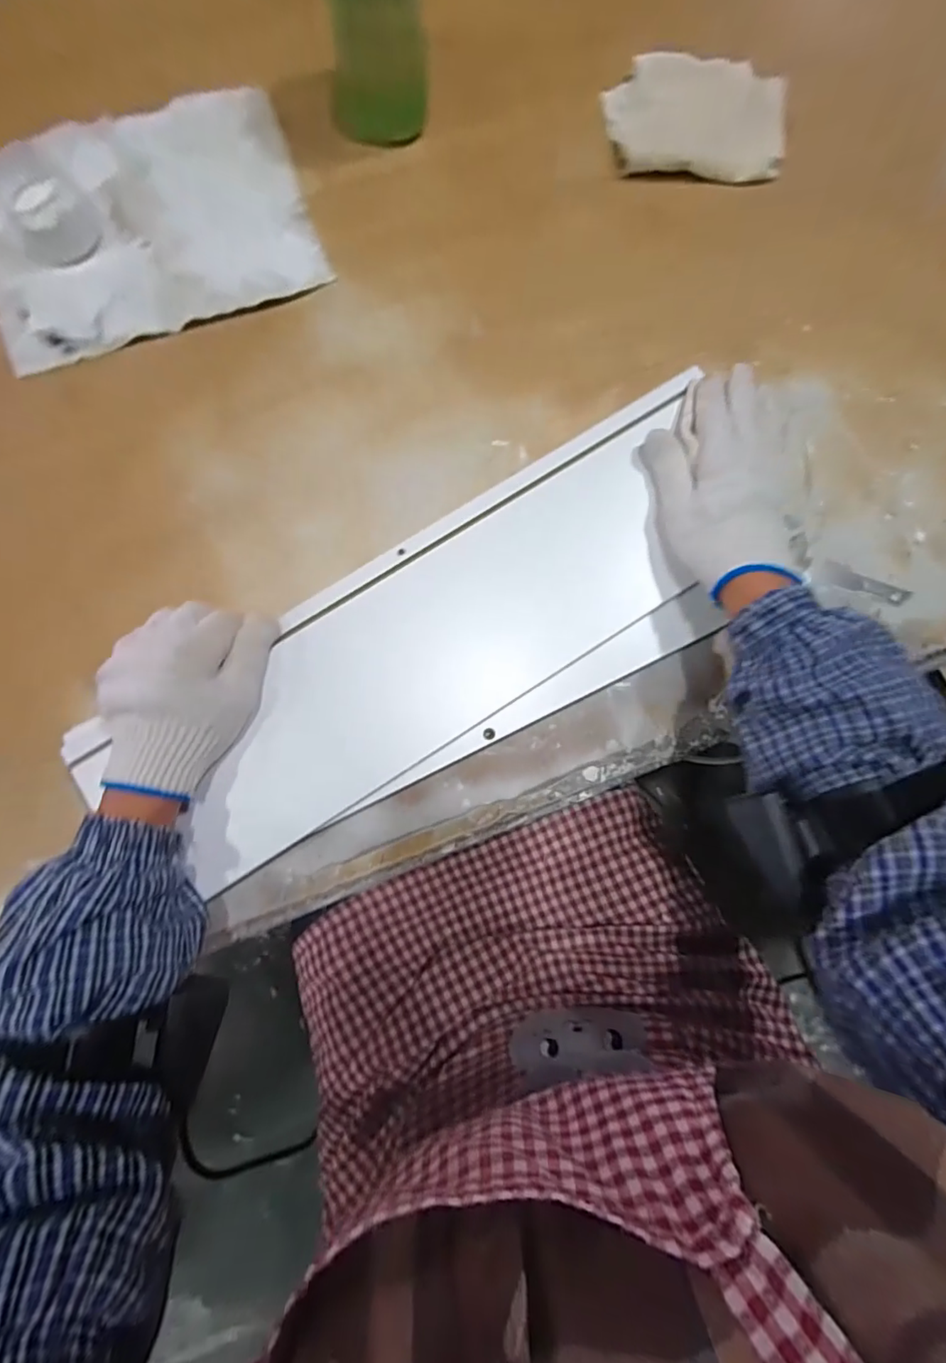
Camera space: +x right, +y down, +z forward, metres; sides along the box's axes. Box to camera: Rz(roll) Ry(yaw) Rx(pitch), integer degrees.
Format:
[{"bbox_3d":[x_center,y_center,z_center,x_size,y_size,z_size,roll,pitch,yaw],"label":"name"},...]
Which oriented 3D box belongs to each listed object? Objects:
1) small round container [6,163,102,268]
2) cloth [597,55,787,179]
[{"bbox_3d":[-0.346,-0.382,0.444,0.064,0.042,0.069,0,84,-2],"label":"small round container"},{"bbox_3d":[0.199,-0.503,0.490,0.155,0.009,0.112,0,84,-2],"label":"cloth"}]

